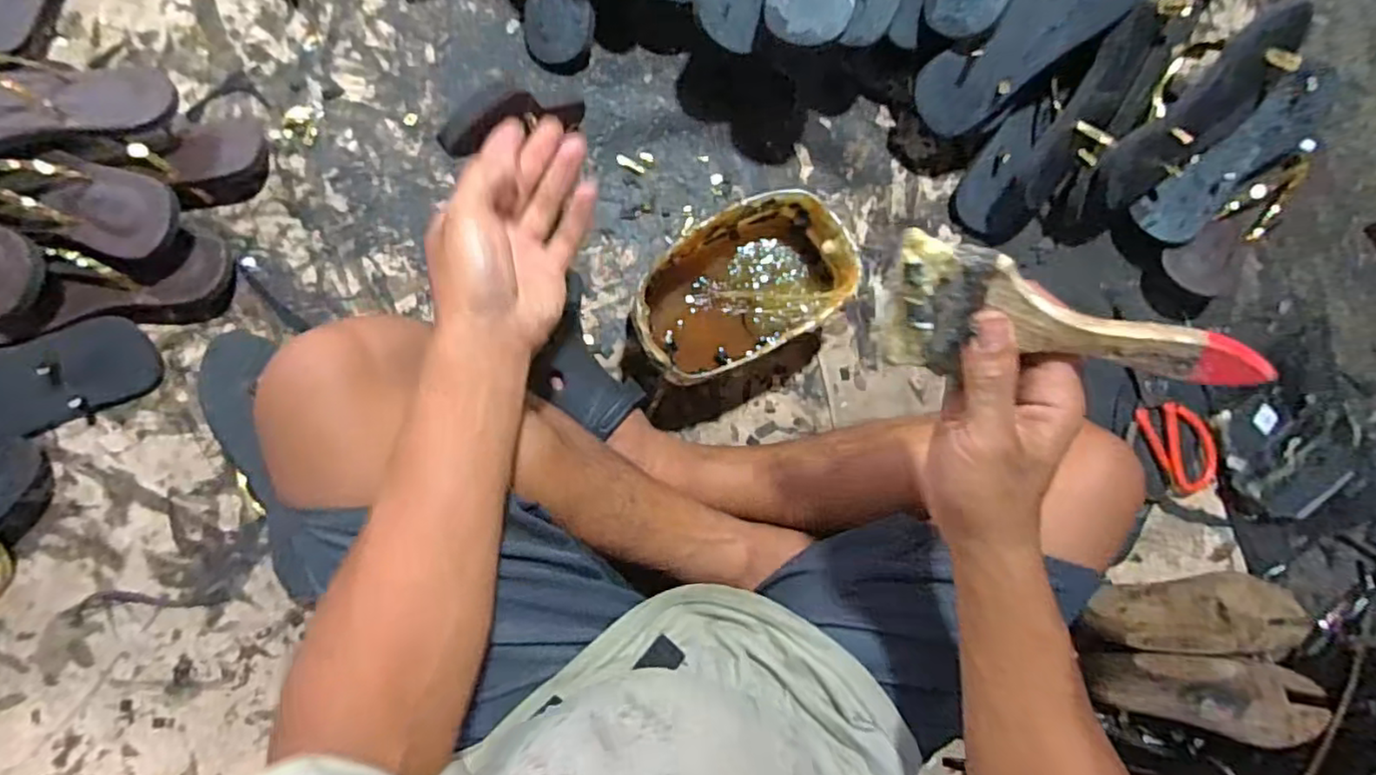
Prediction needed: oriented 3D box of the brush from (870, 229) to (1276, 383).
[{"bbox_3d":[0.174,-0.022,0.323,0.160,0.073,0.022,20,44,11],"label":"brush"}]

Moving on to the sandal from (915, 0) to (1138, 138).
[{"bbox_3d":[0.312,-0.327,0.579,0.093,0.041,0.241,44,115,-4],"label":"sandal"}]

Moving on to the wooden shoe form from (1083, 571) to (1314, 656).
[{"bbox_3d":[0.522,0.222,0.649,0.252,0.077,0.070,8,88,-6],"label":"wooden shoe form"}]

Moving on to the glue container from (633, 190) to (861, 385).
[{"bbox_3d":[0.043,-0.089,0.615,0.199,0.109,0.126,-32,92,-6],"label":"glue container"}]

